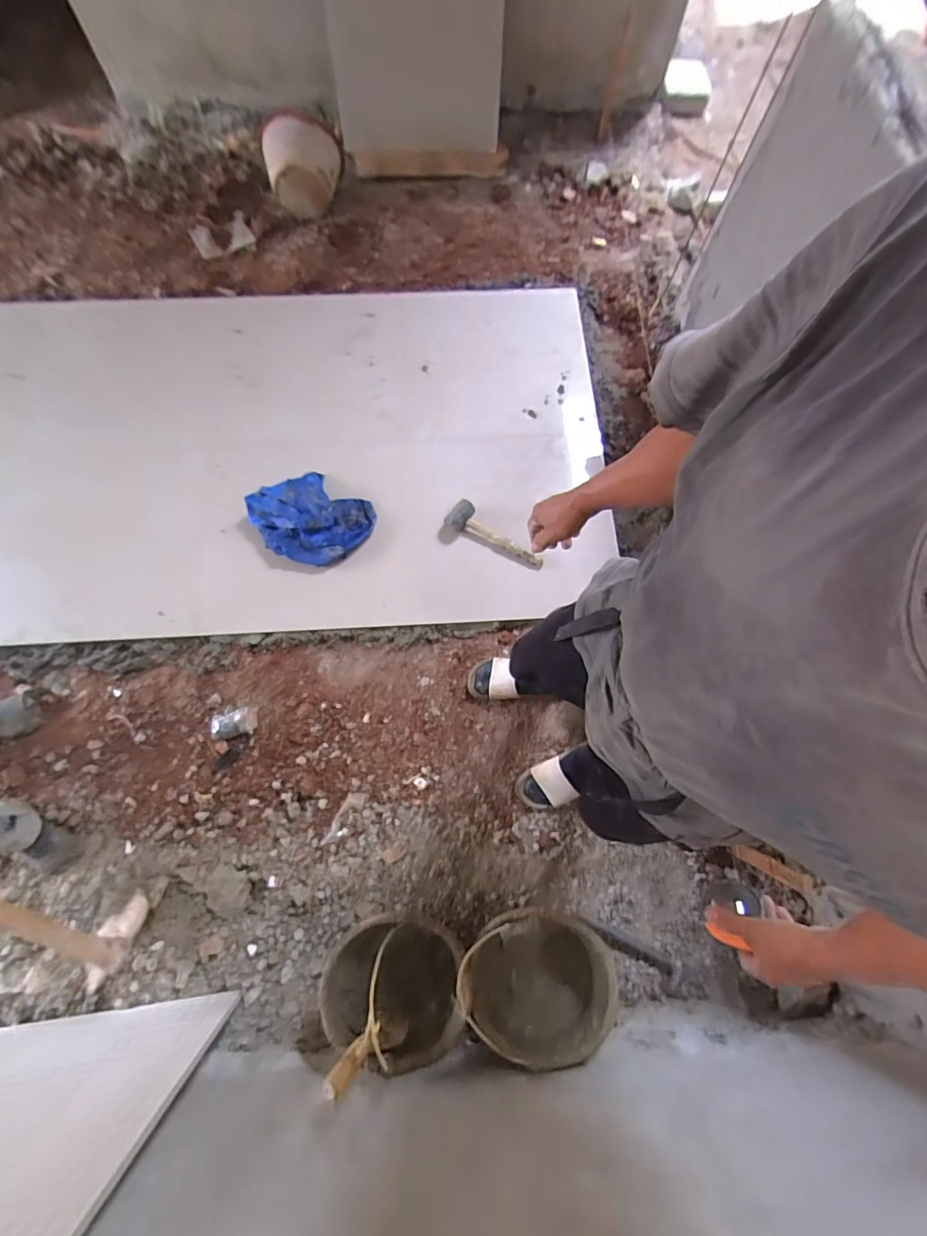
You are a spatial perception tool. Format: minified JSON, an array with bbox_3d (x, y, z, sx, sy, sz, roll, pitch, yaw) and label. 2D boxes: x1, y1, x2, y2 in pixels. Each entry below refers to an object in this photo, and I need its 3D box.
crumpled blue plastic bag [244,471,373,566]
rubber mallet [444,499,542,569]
[{"bbox_3d":[-0.433,-0.288,1.398,0.317,0.079,0.259,28,75,6],"label":"crumpled blue plastic bag"},{"bbox_3d":[0.093,-0.229,1.382,0.295,0.043,0.077,31,75,1],"label":"rubber mallet"}]

